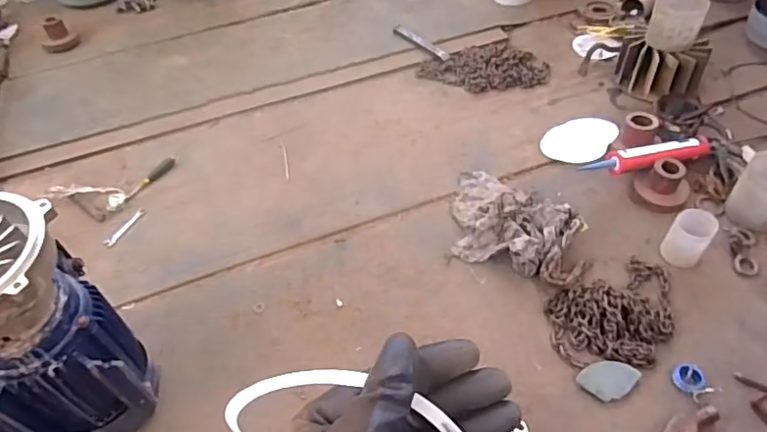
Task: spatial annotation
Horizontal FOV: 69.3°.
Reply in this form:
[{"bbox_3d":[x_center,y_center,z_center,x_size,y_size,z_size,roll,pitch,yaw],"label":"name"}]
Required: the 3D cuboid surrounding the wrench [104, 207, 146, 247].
[{"bbox_3d":[-0.599,0.026,1.291,0.021,0.004,0.117,22,54,19],"label":"wrench"}]

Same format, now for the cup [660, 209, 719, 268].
[{"bbox_3d":[0.628,0.047,1.145,0.080,0.108,0.072,36,60,28],"label":"cup"}]

